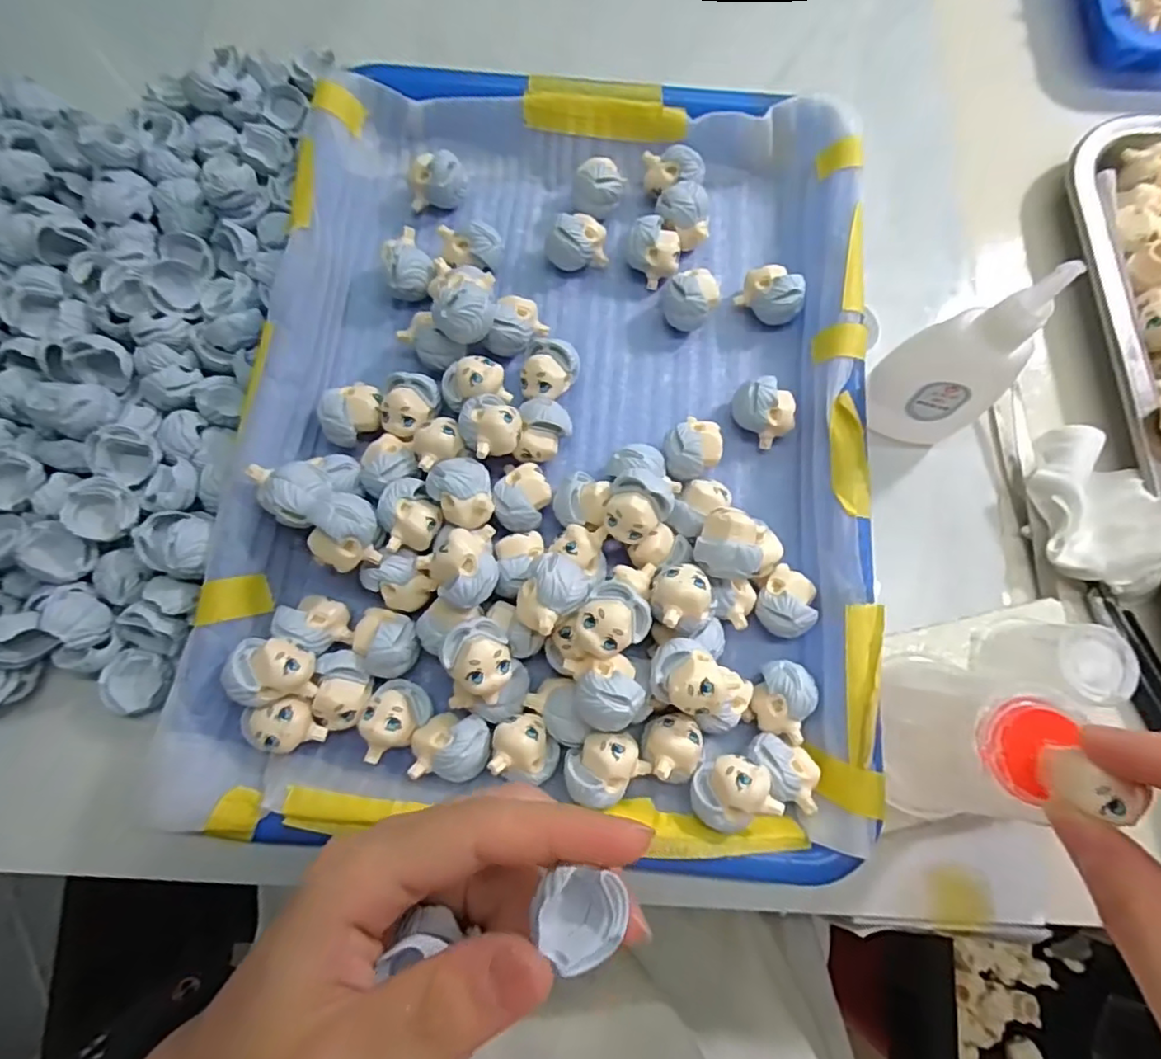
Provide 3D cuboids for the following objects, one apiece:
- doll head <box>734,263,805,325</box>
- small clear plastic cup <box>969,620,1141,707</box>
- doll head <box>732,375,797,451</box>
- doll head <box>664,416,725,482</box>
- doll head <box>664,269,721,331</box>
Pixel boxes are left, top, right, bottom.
[{"bbox_3d":[0.088,-0.107,0.271,0.027,0.021,0.018,42,80,9],"label":"doll head"},{"bbox_3d":[0.175,0.049,0.222,0.035,0.034,0.031,-6,77,-1],"label":"small clear plastic cup"},{"bbox_3d":[0.079,-0.051,0.256,0.027,0.023,0.020,30,79,7],"label":"doll head"},{"bbox_3d":[0.048,-0.034,0.251,0.027,0.021,0.020,-36,80,-8],"label":"doll head"},{"bbox_3d":[0.051,-0.104,0.269,0.019,0.023,0.024,39,80,8],"label":"doll head"}]

